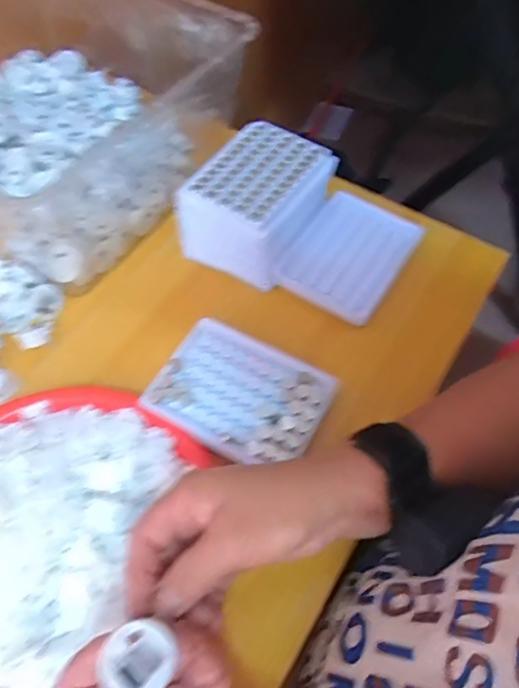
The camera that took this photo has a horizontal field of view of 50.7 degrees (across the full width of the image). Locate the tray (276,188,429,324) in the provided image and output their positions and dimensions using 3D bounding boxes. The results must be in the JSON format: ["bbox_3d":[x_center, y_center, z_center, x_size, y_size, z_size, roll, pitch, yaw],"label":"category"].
[{"bbox_3d":[0.089,-0.091,0.519,0.094,0.017,0.133,30,61,15],"label":"tray"}]

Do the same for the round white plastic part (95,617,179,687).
[{"bbox_3d":[-0.058,0.149,0.259,0.032,0.013,0.032,10,49,-12],"label":"round white plastic part"}]

